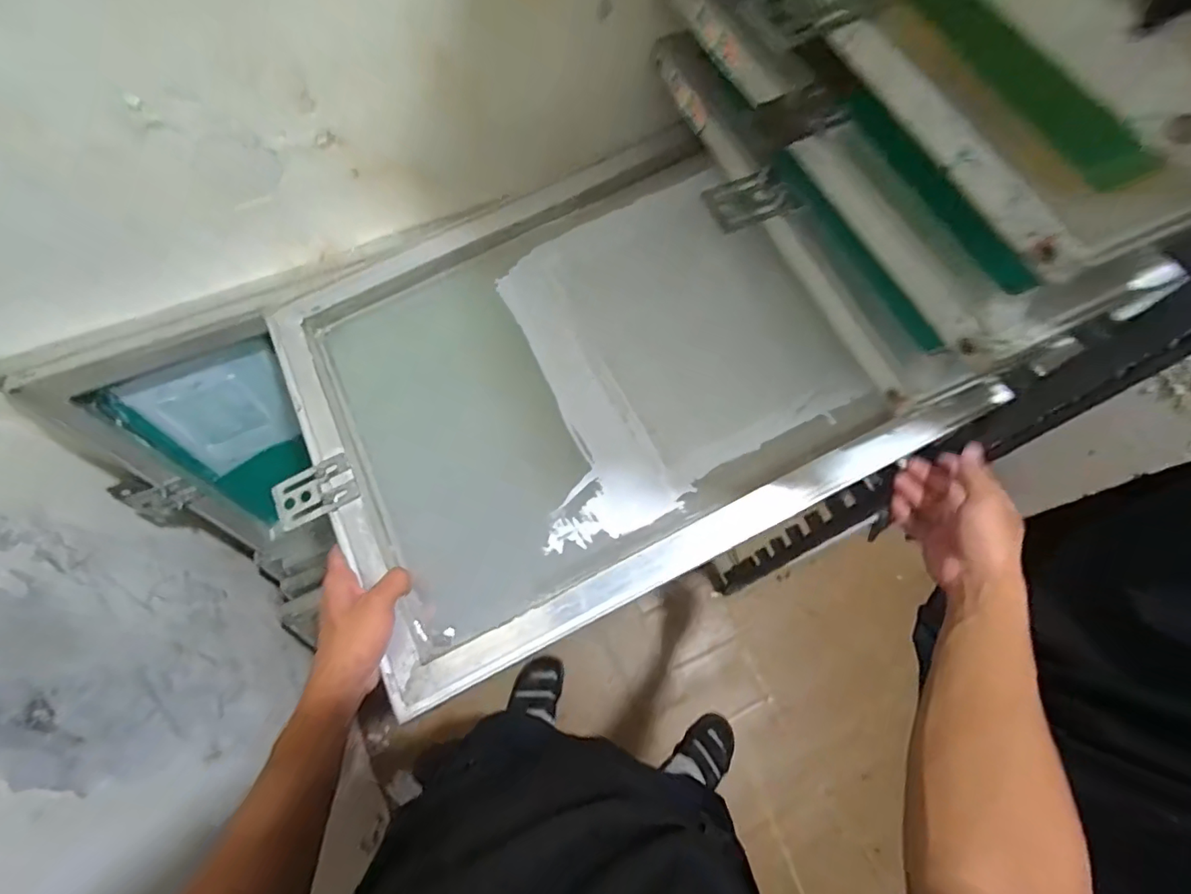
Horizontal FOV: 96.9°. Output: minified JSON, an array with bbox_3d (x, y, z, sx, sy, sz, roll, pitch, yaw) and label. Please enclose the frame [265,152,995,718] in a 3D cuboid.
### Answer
[{"bbox_3d":[-0.020,-0.074,0.561,0.558,0.058,0.461,-24,68,-8],"label":"frame"}]

